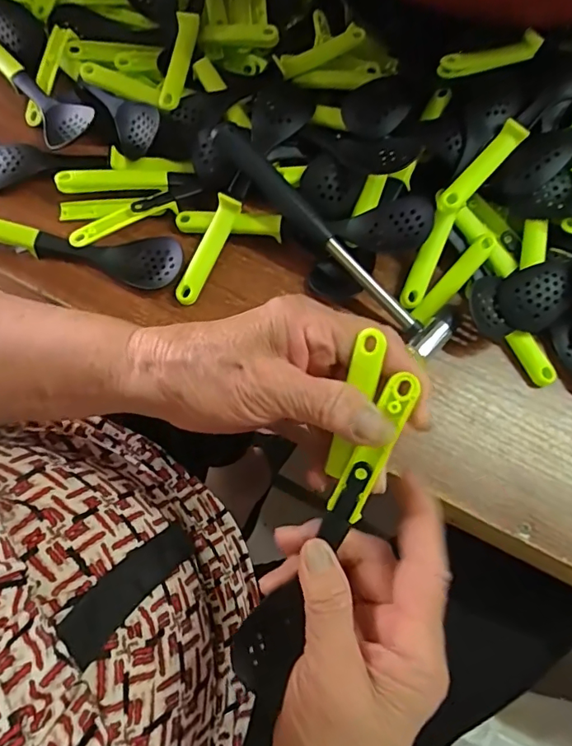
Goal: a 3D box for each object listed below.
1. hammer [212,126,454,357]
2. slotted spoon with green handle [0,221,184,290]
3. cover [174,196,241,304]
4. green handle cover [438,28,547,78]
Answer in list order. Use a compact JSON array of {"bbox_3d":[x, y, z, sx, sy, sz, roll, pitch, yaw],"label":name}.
[{"bbox_3d":[0.031,-0.092,0.333,0.204,0.022,0.036,44,77,1],"label":"hammer"},{"bbox_3d":[-0.158,-0.088,0.334,0.171,0.027,0.036,8,74,0],"label":"slotted spoon with green handle"},{"bbox_3d":[-0.054,-0.083,0.337,0.015,0.012,0.077,26,89,5],"label":"cover"},{"bbox_3d":[0.141,-0.218,0.337,0.075,0.011,0.015,-22,76,-8],"label":"green handle cover"}]

